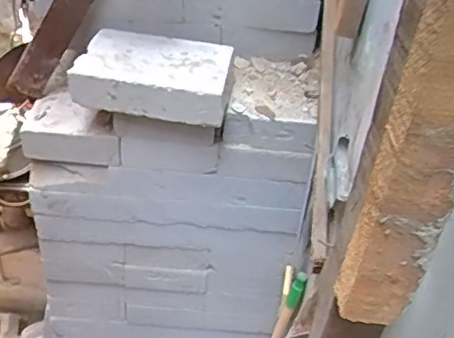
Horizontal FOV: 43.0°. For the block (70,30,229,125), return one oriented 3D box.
[{"bbox_3d":[-0.140,-0.180,1.122,0.289,0.082,0.208,12,38,5],"label":"block"}]

